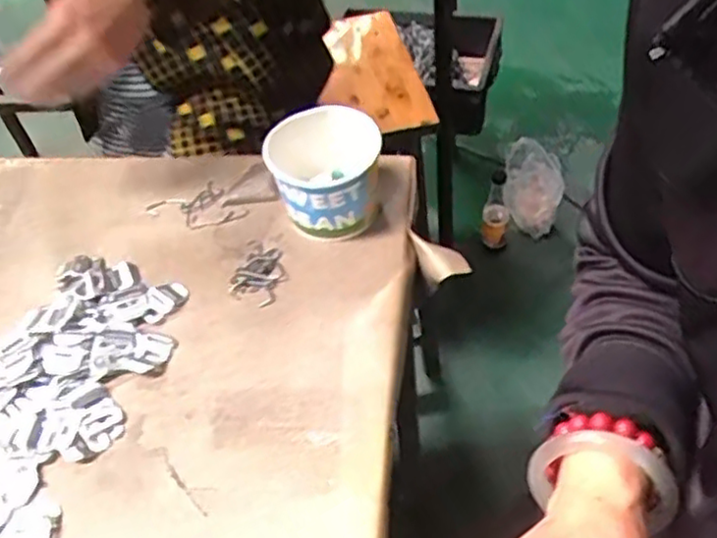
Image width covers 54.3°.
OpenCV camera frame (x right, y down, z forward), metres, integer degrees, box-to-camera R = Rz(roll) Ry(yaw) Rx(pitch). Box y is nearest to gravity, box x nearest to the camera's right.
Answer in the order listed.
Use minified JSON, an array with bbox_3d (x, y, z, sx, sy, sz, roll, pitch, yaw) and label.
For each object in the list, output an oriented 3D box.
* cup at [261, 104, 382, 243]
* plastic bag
[{"bbox_3d":[-0.026,-0.079,0.587,0.089,0.072,0.085,-4,50,4],"label":"cup"},{"bbox_3d":[0.381,-0.177,1.501,0.150,0.225,0.054,-41,37,0],"label":"plastic bag"}]

